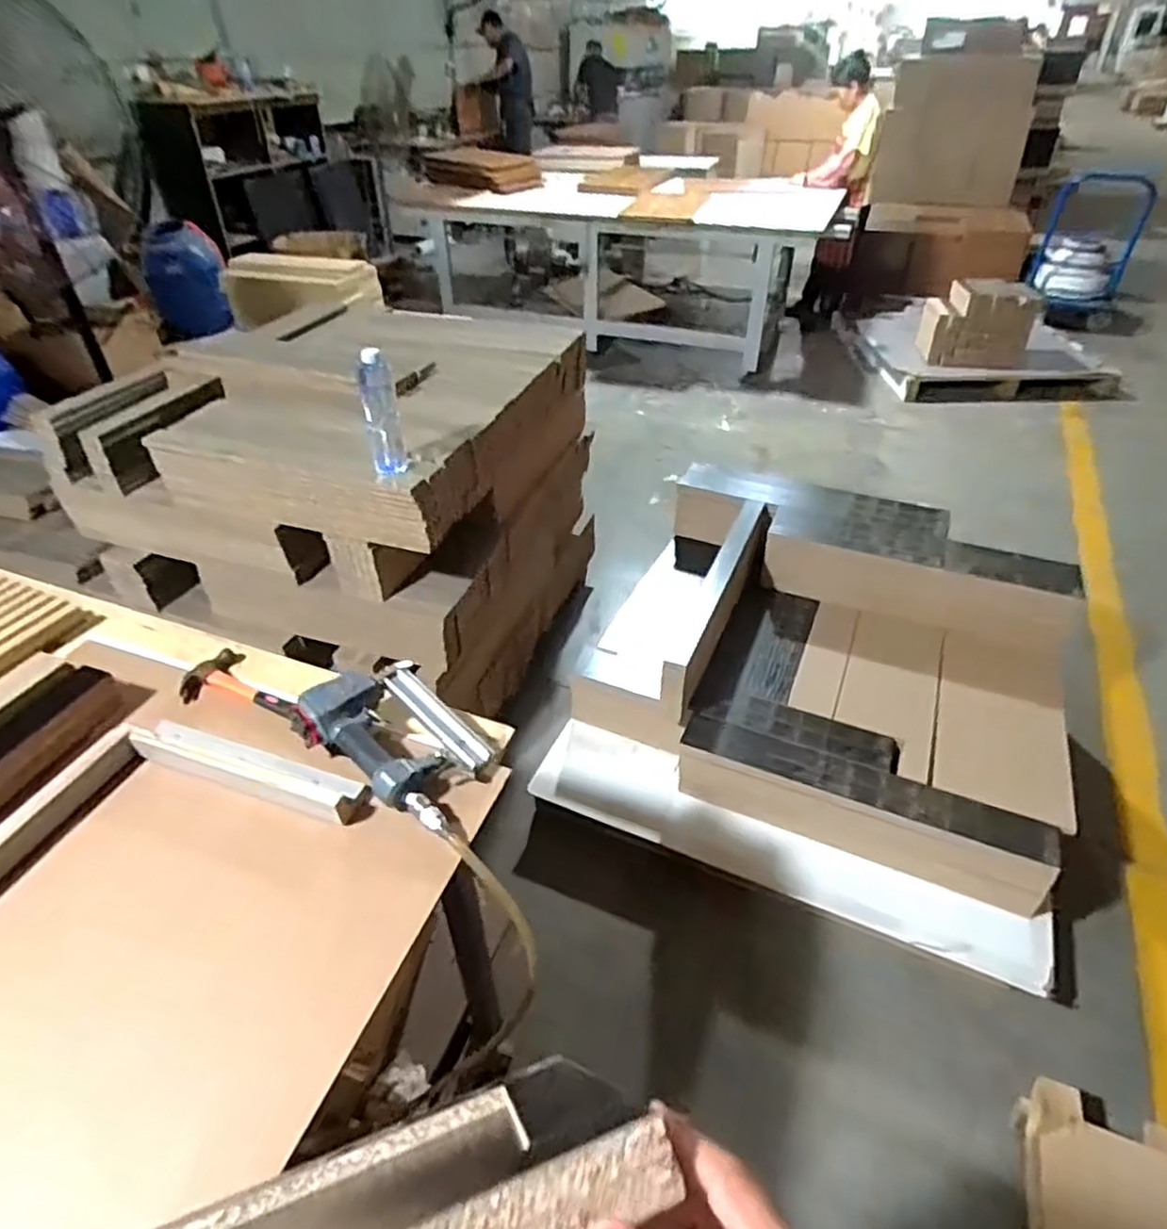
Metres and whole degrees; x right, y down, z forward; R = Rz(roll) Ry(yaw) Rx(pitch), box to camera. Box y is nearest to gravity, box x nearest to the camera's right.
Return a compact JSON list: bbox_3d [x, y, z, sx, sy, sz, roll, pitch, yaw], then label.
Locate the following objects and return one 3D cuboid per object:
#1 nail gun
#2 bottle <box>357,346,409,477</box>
[{"bbox_3d":[-0.231,0.157,0.919,0.244,0.080,0.166,29,48,32],"label":"nail gun"},{"bbox_3d":[-0.387,-0.382,1.365,0.066,0.234,0.054,-11,40,-11],"label":"bottle"}]

